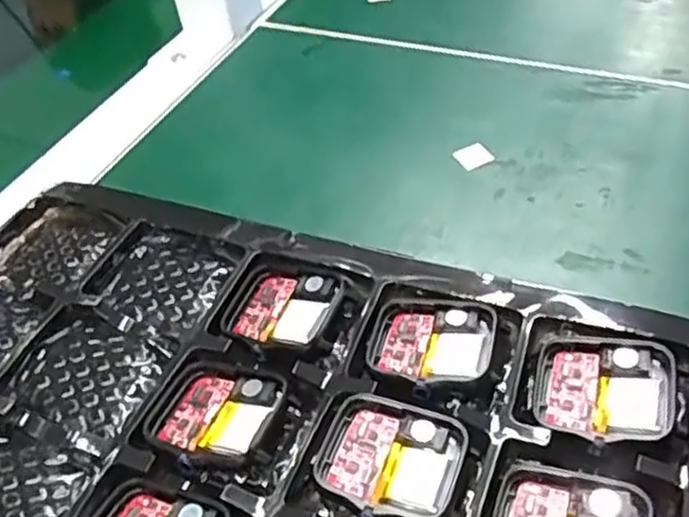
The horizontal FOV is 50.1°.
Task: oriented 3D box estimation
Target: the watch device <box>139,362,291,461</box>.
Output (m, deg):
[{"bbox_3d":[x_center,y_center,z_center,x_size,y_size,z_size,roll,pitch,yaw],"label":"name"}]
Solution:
[{"bbox_3d":[-0.044,0.051,0.245,0.041,0.010,0.038,11,48,19],"label":"watch device"}]

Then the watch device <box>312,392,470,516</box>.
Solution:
[{"bbox_3d":[0.014,0.062,0.228,0.042,0.010,0.035,13,49,21],"label":"watch device"}]

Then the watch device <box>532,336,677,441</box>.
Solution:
[{"bbox_3d":[0.083,0.041,0.238,0.042,0.012,0.035,12,48,20],"label":"watch device"}]

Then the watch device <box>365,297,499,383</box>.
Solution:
[{"bbox_3d":[0.030,0.029,0.256,0.042,0.008,0.036,7,47,16],"label":"watch device"}]

